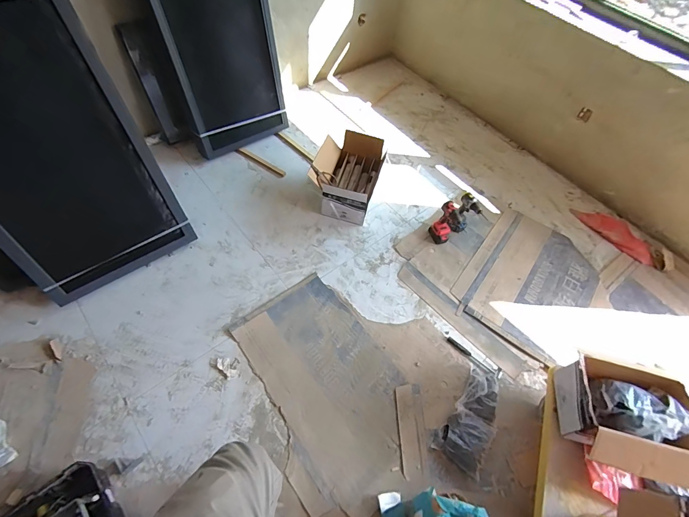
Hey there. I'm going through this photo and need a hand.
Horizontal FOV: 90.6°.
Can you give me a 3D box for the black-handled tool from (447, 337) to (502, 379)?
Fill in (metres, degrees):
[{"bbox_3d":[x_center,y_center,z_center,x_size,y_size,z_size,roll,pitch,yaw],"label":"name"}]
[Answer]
[{"bbox_3d":[0.597,0.452,1.570,0.268,0.028,0.052,35,62,16],"label":"black-handled tool"}]

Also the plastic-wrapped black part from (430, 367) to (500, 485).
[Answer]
[{"bbox_3d":[0.539,0.659,1.404,0.193,0.074,0.381,34,62,15],"label":"plastic-wrapped black part"}]

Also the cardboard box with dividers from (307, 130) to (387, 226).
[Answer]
[{"bbox_3d":[0.017,-0.458,1.907,0.334,0.249,0.459,18,59,7],"label":"cardboard box with dividers"}]

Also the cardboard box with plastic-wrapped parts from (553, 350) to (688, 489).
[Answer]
[{"bbox_3d":[0.985,0.556,1.198,0.369,0.207,0.353,14,57,2],"label":"cardboard box with plastic-wrapped parts"}]

